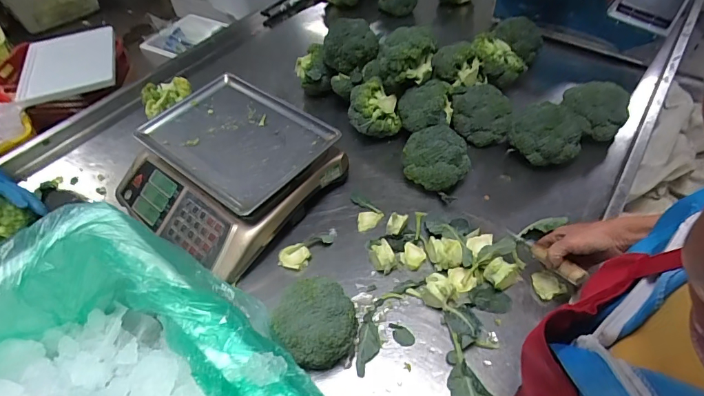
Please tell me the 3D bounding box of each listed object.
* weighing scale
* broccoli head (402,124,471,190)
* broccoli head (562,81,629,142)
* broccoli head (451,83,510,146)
[{"bbox_3d":[-0.243,-0.056,0.788,0.337,0.132,0.336,28,56,25],"label":"weighing scale"},{"bbox_3d":[0.162,-0.069,0.786,0.128,0.101,0.106,10,50,12],"label":"broccoli head"},{"bbox_3d":[0.509,-0.180,0.860,0.122,0.107,0.101,18,52,18],"label":"broccoli head"},{"bbox_3d":[0.281,-0.176,0.880,0.121,0.097,0.094,-4,49,0],"label":"broccoli head"}]

